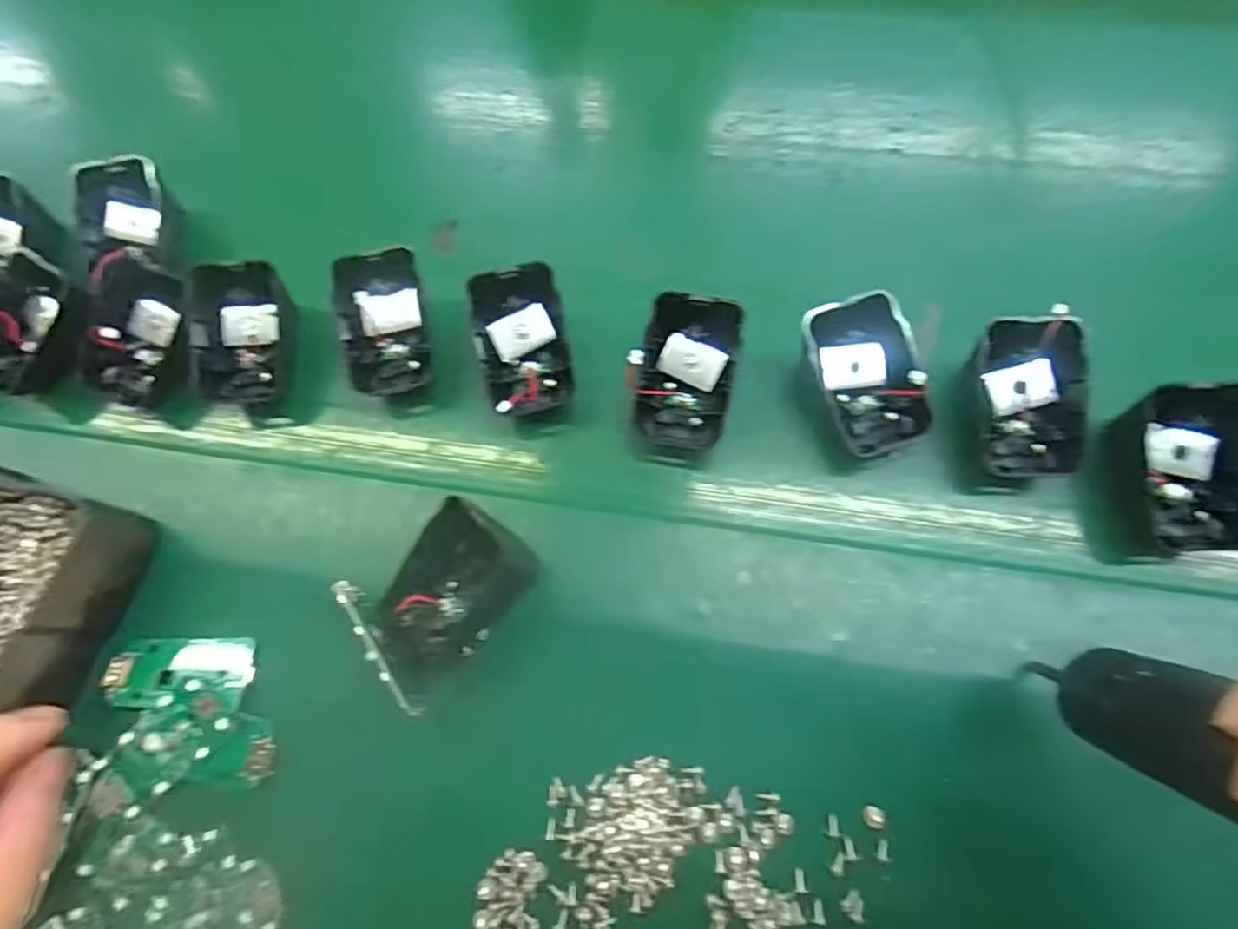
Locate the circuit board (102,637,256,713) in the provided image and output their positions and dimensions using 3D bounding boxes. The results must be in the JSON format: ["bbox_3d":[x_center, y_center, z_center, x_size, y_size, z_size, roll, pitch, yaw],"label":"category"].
[{"bbox_3d":[-0.195,0.092,0.297,0.061,0.008,0.030,0,72,1],"label":"circuit board"}]

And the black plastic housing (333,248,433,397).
[{"bbox_3d":[-0.118,-0.072,0.337,0.040,0.032,0.064,-8,72,-2],"label":"black plastic housing"}]

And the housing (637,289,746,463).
[{"bbox_3d":[0.033,-0.037,0.319,0.041,0.017,0.066,11,94,10],"label":"housing"}]

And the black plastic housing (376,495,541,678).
[{"bbox_3d":[-0.073,0.056,0.293,0.046,0.030,0.071,36,76,11],"label":"black plastic housing"}]

